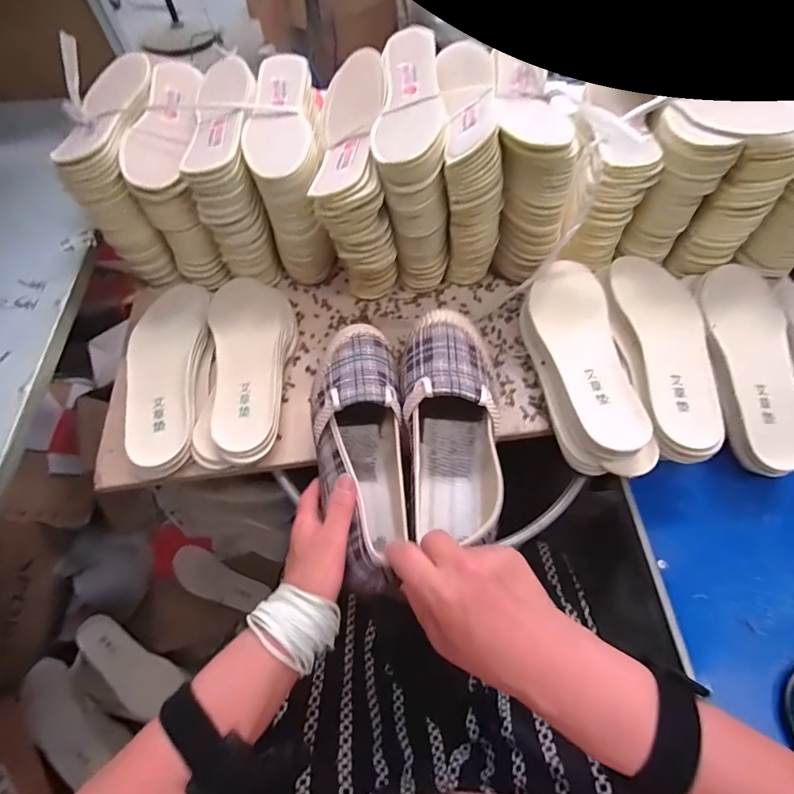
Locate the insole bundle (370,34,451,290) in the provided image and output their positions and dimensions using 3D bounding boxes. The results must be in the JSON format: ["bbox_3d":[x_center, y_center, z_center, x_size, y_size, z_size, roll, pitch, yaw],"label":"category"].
[{"bbox_3d":[0.021,-0.277,0.538,0.086,0.209,0.217,0,61,2],"label":"insole bundle"}]

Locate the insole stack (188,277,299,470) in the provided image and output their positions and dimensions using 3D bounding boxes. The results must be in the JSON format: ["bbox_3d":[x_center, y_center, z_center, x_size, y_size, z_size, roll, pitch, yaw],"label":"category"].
[{"bbox_3d":[-0.183,-0.039,0.513,0.108,0.036,0.250,-1,61,1],"label":"insole stack"}]

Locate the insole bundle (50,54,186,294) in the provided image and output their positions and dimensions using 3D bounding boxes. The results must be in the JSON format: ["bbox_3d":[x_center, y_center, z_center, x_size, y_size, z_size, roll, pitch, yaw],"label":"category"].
[{"bbox_3d":[-0.330,-0.292,0.558,0.067,0.175,0.223,-4,61,0],"label":"insole bundle"}]

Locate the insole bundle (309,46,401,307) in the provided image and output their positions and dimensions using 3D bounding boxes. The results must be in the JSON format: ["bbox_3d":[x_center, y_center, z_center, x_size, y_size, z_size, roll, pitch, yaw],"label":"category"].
[{"bbox_3d":[-0.047,-0.255,0.535,0.078,0.198,0.222,-4,61,0],"label":"insole bundle"}]

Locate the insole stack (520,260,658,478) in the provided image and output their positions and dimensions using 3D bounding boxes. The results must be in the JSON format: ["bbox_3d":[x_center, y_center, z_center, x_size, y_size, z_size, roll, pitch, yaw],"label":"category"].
[{"bbox_3d":[0.205,-0.041,0.473,0.091,0.049,0.260,-8,61,-3],"label":"insole stack"}]

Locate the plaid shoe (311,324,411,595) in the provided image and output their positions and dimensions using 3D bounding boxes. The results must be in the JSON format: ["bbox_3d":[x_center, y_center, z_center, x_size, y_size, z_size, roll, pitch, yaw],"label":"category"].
[{"bbox_3d":[-0.035,0.039,0.389,0.076,0.078,0.243,-4,67,0],"label":"plaid shoe"}]

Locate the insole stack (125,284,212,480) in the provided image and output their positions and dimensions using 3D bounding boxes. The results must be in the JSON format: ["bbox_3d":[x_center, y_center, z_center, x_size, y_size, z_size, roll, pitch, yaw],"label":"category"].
[{"bbox_3d":[-0.265,-0.028,0.497,0.087,0.029,0.243,-12,61,-4],"label":"insole stack"}]

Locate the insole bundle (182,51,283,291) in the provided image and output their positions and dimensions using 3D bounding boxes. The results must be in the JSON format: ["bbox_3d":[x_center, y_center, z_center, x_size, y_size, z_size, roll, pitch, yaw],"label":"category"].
[{"bbox_3d":[-0.203,-0.288,0.563,0.076,0.171,0.217,-7,61,-2],"label":"insole bundle"}]

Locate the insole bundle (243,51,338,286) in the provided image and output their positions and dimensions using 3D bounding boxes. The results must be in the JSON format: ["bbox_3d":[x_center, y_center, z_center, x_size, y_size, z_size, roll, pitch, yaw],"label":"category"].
[{"bbox_3d":[-0.139,-0.289,0.562,0.099,0.175,0.229,-9,61,-3],"label":"insole bundle"}]

